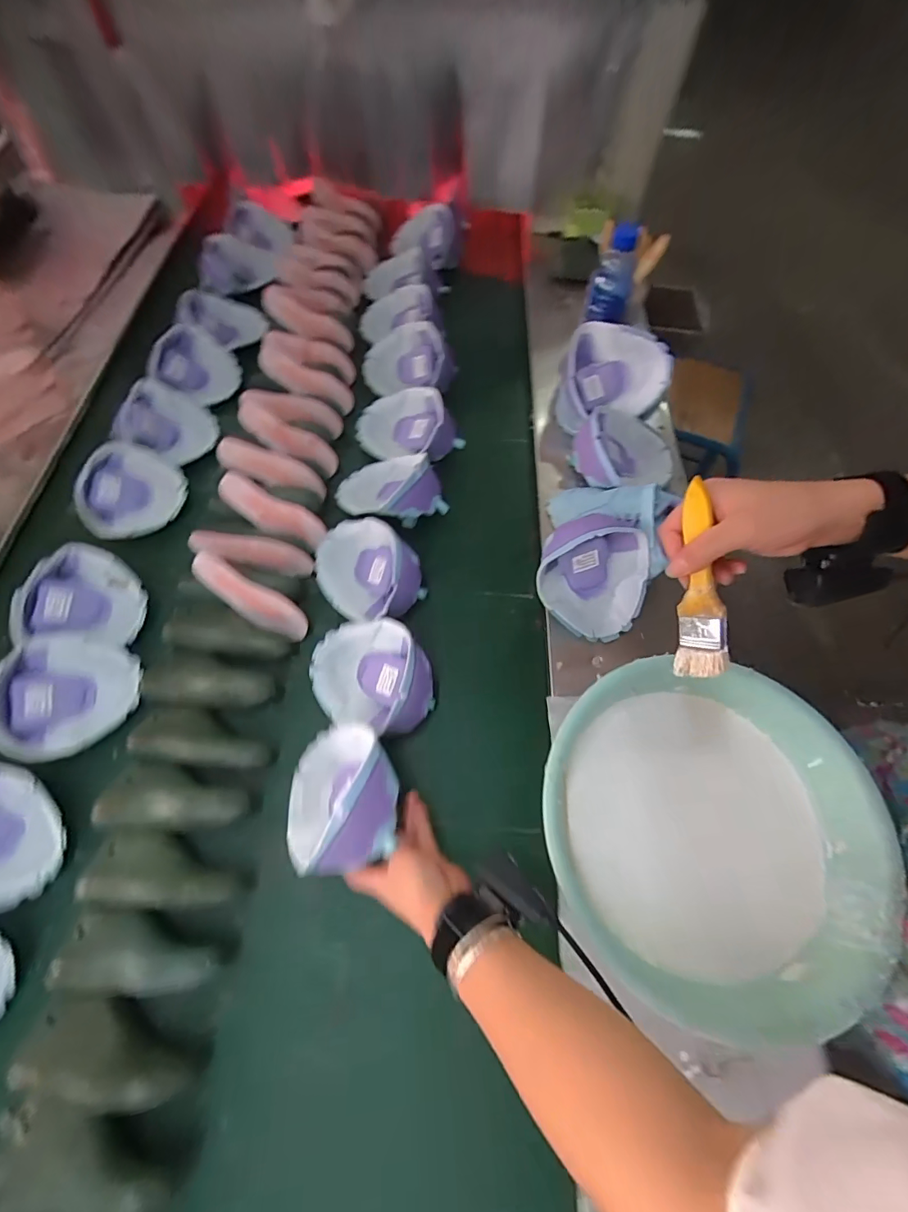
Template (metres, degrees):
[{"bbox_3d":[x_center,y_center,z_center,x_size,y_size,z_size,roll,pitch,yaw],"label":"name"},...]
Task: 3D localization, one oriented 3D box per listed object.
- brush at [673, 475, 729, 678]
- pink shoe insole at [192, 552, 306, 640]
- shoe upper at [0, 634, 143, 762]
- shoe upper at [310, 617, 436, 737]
[{"bbox_3d":[0.193,-0.017,0.352,0.036,0.152,0.006,8,18,41],"label":"brush"},{"bbox_3d":[-0.268,-0.011,0.606,0.162,0.034,0.042,34,65,-9],"label":"pink shoe insole"},{"bbox_3d":[-0.463,0.101,0.547,0.142,0.027,0.142,8,65,-17],"label":"shoe upper"},{"bbox_3d":[-0.101,0.092,0.585,0.172,0.065,0.132,20,64,8],"label":"shoe upper"}]

